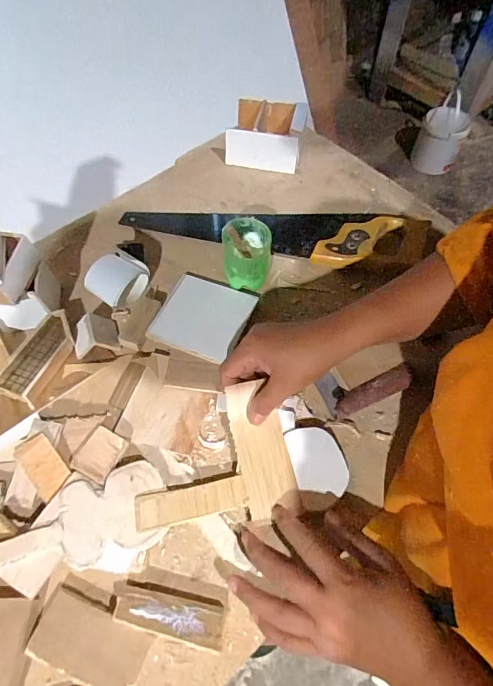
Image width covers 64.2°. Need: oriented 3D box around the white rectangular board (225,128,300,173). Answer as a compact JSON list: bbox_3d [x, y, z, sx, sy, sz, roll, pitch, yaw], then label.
[{"bbox_3d":[0.022,-0.289,0.599,0.111,0.066,0.009,9,62,7],"label":"white rectangular board"}]

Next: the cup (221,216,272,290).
[{"bbox_3d":[0.001,-0.105,0.475,0.055,0.076,0.056,-1,62,1],"label":"cup"}]

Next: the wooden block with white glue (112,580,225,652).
[{"bbox_3d":[-0.063,0.224,0.327,0.088,0.017,0.031,10,62,7],"label":"wooden block with white glue"}]

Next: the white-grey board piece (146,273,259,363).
[{"bbox_3d":[-0.053,-0.033,0.471,0.101,0.009,0.103,19,64,12],"label":"white-grey board piece"}]

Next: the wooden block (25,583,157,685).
[{"bbox_3d":[-0.125,0.240,0.315,0.090,0.012,0.046,20,64,12],"label":"wooden block"}]

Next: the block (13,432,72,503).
[{"bbox_3d":[-0.194,0.116,0.375,0.030,0.007,0.056,-36,87,-29],"label":"block"}]

